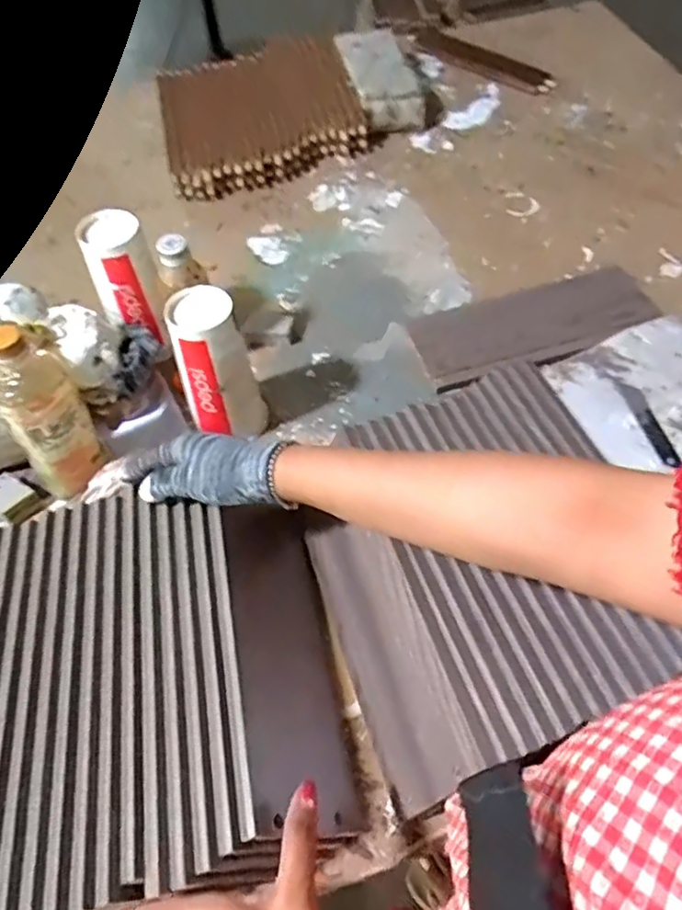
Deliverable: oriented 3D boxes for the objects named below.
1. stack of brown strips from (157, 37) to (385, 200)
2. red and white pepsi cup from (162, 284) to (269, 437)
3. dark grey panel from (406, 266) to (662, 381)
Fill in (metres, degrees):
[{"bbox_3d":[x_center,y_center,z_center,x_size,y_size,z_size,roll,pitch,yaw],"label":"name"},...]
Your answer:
[{"bbox_3d":[-0.114,-0.512,0.950,0.322,0.133,0.148,-22,58,-12],"label":"stack of brown strips"},{"bbox_3d":[-0.128,-0.089,0.651,0.078,0.164,0.069,-14,57,-7],"label":"red and white pepsi cup"},{"bbox_3d":[0.243,-0.170,0.774,0.311,0.014,0.129,-18,57,-9],"label":"dark grey panel"}]

